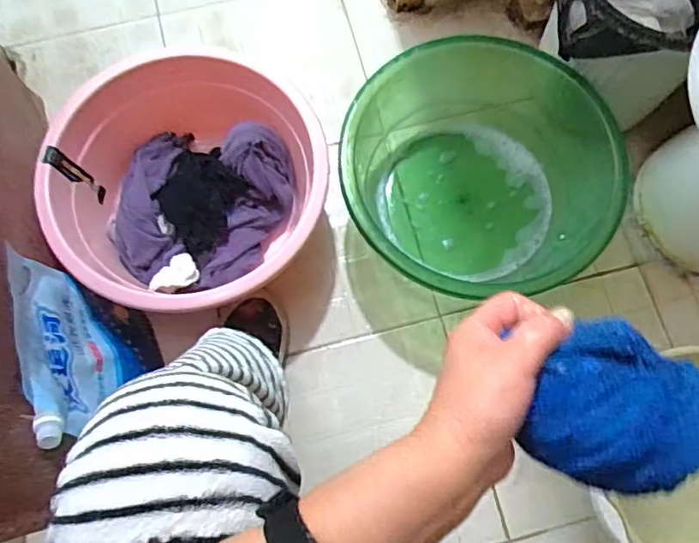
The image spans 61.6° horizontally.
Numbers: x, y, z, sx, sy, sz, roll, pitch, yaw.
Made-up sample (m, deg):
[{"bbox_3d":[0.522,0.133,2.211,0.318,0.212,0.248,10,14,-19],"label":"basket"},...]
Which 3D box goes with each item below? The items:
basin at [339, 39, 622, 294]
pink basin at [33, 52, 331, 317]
[{"bbox_3d":[0.167,-0.139,0.805,0.346,0.137,0.329,0,74,1],"label":"basin"},{"bbox_3d":[-0.206,-0.100,0.776,0.330,0.166,0.327,0,74,1],"label":"pink basin"}]

